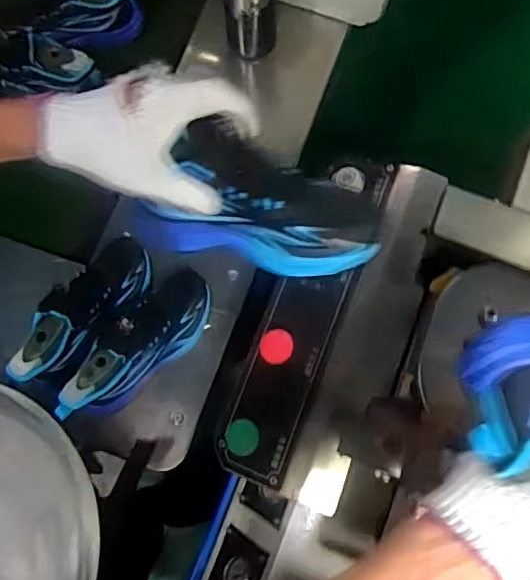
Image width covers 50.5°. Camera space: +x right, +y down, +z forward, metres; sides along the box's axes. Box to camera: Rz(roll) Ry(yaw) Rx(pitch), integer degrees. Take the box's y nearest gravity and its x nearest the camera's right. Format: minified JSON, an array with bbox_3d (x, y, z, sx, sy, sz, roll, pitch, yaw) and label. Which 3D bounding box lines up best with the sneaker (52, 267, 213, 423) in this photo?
[{"bbox_3d":[-0.173,0.075,0.760,0.092,0.112,0.260,41,65,7],"label":"sneaker"}]

